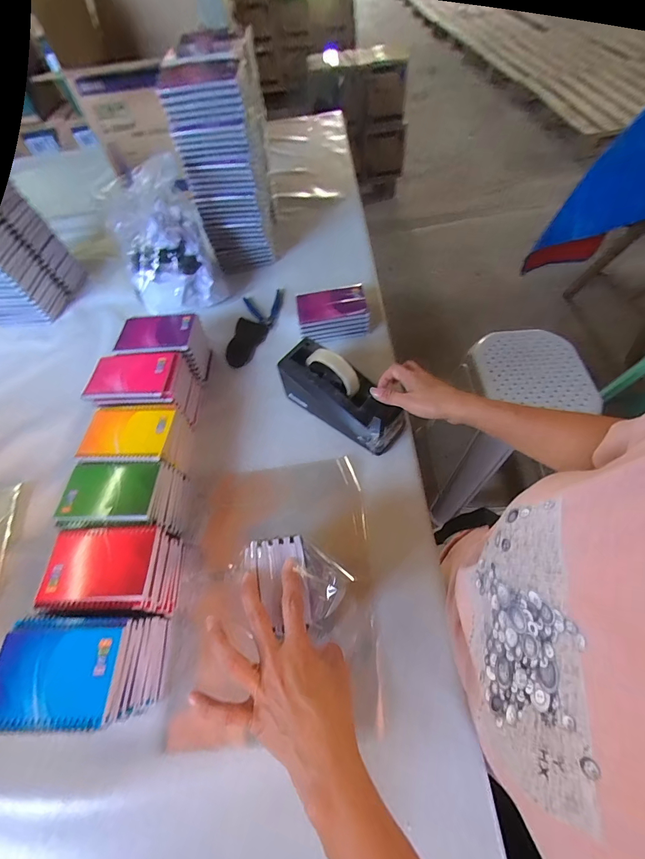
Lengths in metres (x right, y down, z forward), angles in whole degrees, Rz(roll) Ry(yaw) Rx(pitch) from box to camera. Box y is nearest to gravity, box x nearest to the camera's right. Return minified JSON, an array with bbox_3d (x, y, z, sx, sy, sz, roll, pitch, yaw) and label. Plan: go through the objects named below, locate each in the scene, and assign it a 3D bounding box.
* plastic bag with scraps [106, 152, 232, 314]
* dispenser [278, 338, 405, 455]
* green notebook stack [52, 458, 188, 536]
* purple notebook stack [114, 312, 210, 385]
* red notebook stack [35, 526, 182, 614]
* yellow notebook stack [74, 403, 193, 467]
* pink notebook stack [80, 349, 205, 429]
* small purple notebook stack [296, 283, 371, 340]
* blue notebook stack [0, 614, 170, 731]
[{"bbox_3d":[-0.313,-0.362,0.695,0.175,0.229,0.131,-19,59,-6],"label":"plastic bag with scraps"},{"bbox_3d":[0.028,-0.059,0.537,0.198,0.114,0.066,33,64,23],"label":"dispenser"},{"bbox_3d":[-0.280,0.102,0.504,0.139,0.079,0.094,-3,59,3],"label":"green notebook stack"},{"bbox_3d":[-0.284,-0.142,0.650,0.132,0.105,0.092,-1,59,5],"label":"purple notebook stack"},{"bbox_3d":[-0.269,0.184,0.452,0.136,0.081,0.096,-4,58,3],"label":"red notebook stack"},{"bbox_3d":[-0.283,0.021,0.549,0.140,0.080,0.101,-5,58,3],"label":"yellow notebook stack"},{"bbox_3d":[-0.298,-0.063,0.599,0.146,0.094,0.098,-4,58,3],"label":"pink notebook stack"},{"bbox_3d":[0.019,-0.223,0.682,0.130,0.057,0.086,-8,58,1],"label":"small purple notebook stack"},{"bbox_3d":[-0.263,0.265,0.392,0.144,0.094,0.099,-6,58,2],"label":"blue notebook stack"}]

